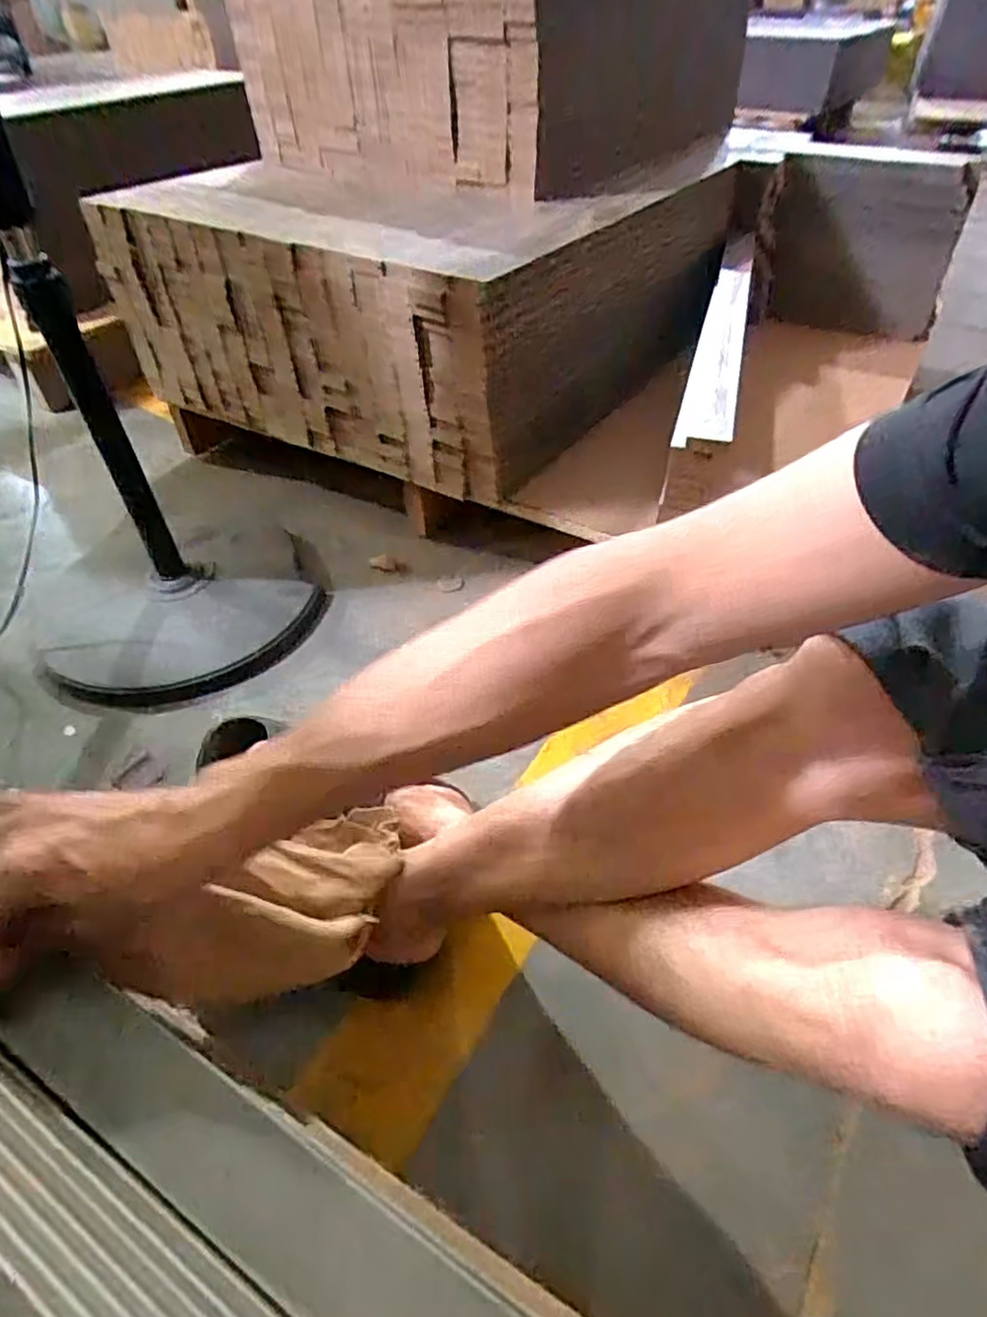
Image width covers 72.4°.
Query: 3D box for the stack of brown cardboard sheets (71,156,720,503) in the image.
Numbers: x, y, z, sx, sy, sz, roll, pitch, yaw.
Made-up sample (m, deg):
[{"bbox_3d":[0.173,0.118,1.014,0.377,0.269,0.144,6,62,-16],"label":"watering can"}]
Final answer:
[{"bbox_3d":[-0.084,-0.594,1.082,0.677,0.326,0.731,25,51,23],"label":"stack of brown cardboard sheets"}]

